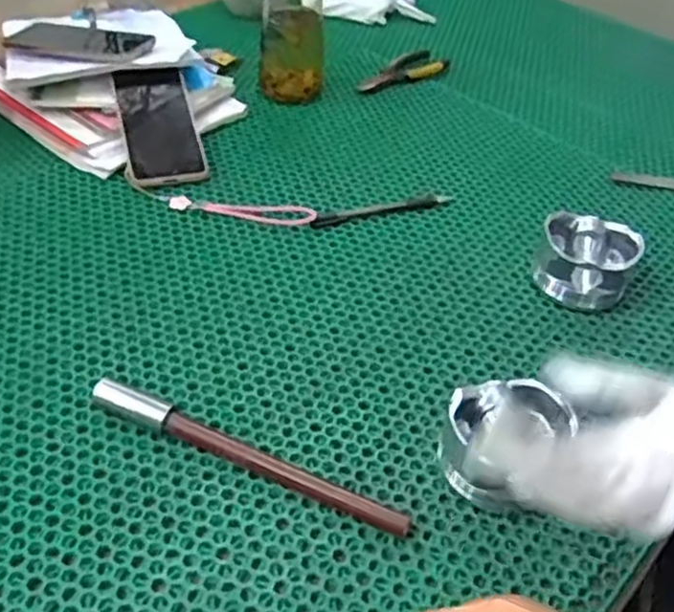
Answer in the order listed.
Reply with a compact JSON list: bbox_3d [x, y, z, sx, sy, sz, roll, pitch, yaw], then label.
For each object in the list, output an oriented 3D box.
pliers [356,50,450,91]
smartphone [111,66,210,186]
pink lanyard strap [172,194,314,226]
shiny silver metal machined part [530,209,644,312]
[{"bbox_3d":[0.086,-0.310,0.965,0.145,0.016,0.051,-28,53,-29],"label":"pliers"},{"bbox_3d":[-0.190,-0.194,0.784,0.081,0.017,0.157,-12,65,-17],"label":"smartphone"},{"bbox_3d":[-0.094,-0.094,0.723,0.145,0.007,0.035,5,41,1],"label":"pink lanyard strap"},{"bbox_3d":[0.225,-0.039,0.663,0.082,0.056,0.077,10,44,5],"label":"shiny silver metal machined part"}]

